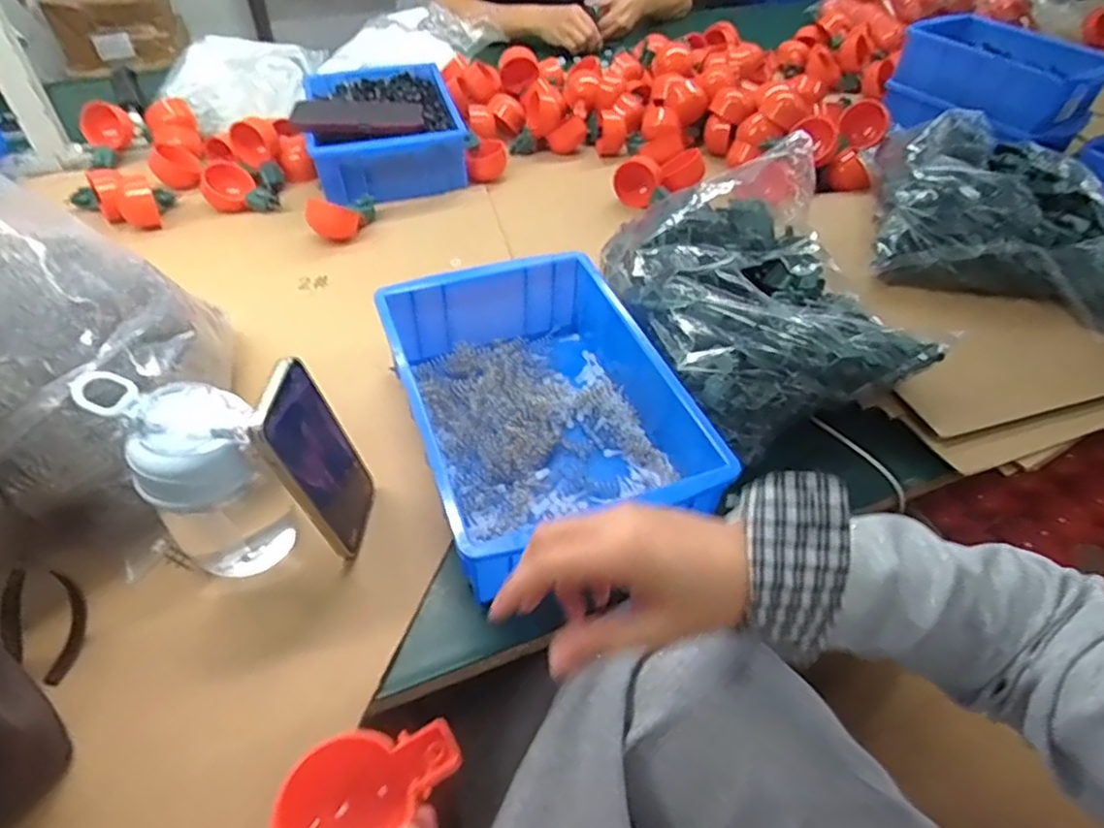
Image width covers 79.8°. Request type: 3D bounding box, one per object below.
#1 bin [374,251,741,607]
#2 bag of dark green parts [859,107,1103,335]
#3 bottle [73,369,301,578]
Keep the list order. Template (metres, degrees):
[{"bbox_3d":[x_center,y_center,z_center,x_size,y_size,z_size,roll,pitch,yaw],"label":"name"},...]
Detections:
[{"bbox_3d":[-0.011,-0.006,0.551,0.201,0.083,0.286,-15,48,-16],"label":"bin"},{"bbox_3d":[0.511,-0.244,0.767,0.248,0.090,0.306,14,47,12],"label":"bag of dark green parts"},{"bbox_3d":[-0.231,0.046,0.448,0.072,0.151,0.097,-33,55,-29],"label":"bottle"}]

